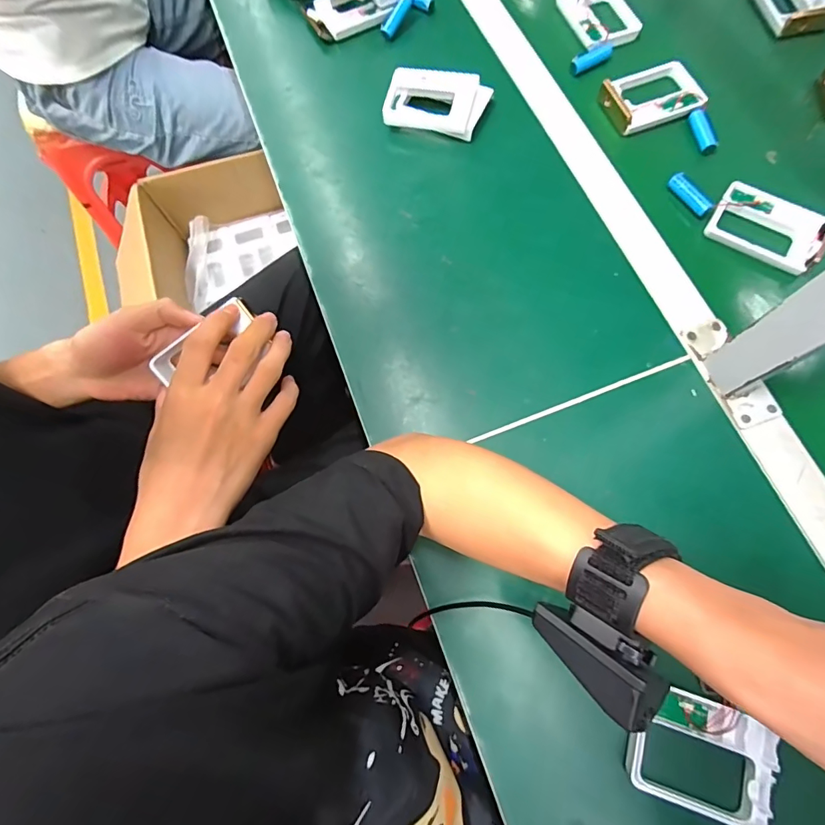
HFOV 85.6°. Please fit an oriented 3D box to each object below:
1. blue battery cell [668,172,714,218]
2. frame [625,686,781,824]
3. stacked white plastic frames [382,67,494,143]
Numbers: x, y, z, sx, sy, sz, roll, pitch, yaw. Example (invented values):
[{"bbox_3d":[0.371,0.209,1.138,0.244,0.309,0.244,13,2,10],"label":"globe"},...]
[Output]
[{"bbox_3d":[0.282,-0.220,0.450,0.017,0.012,0.052,-36,75,-8],"label":"blue battery cell"},{"bbox_3d":[0.200,0.233,0.304,0.092,0.026,0.065,17,74,7],"label":"frame"},{"bbox_3d":[0.025,-0.336,0.488,0.106,0.032,0.067,15,72,12],"label":"stacked white plastic frames"}]

